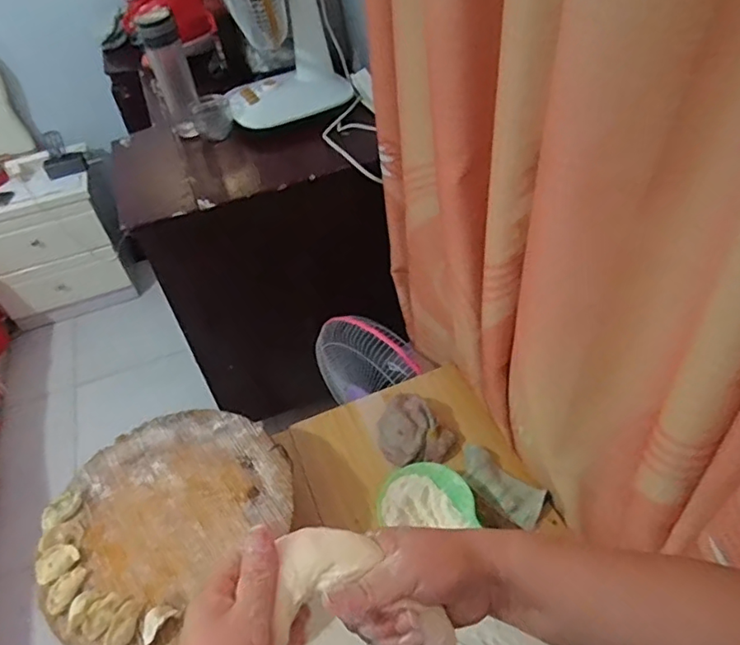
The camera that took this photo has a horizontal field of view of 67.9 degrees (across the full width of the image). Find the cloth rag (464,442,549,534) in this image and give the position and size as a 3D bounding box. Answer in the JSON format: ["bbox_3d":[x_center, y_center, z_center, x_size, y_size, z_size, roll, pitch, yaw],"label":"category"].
[{"bbox_3d":[0.211,0.261,0.897,0.160,0.031,0.078,33,57,32],"label":"cloth rag"}]

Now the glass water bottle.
[{"bbox_3d":[-0.432,-0.540,1.205,0.079,0.242,0.086,-23,48,-15],"label":"glass water bottle"}]

